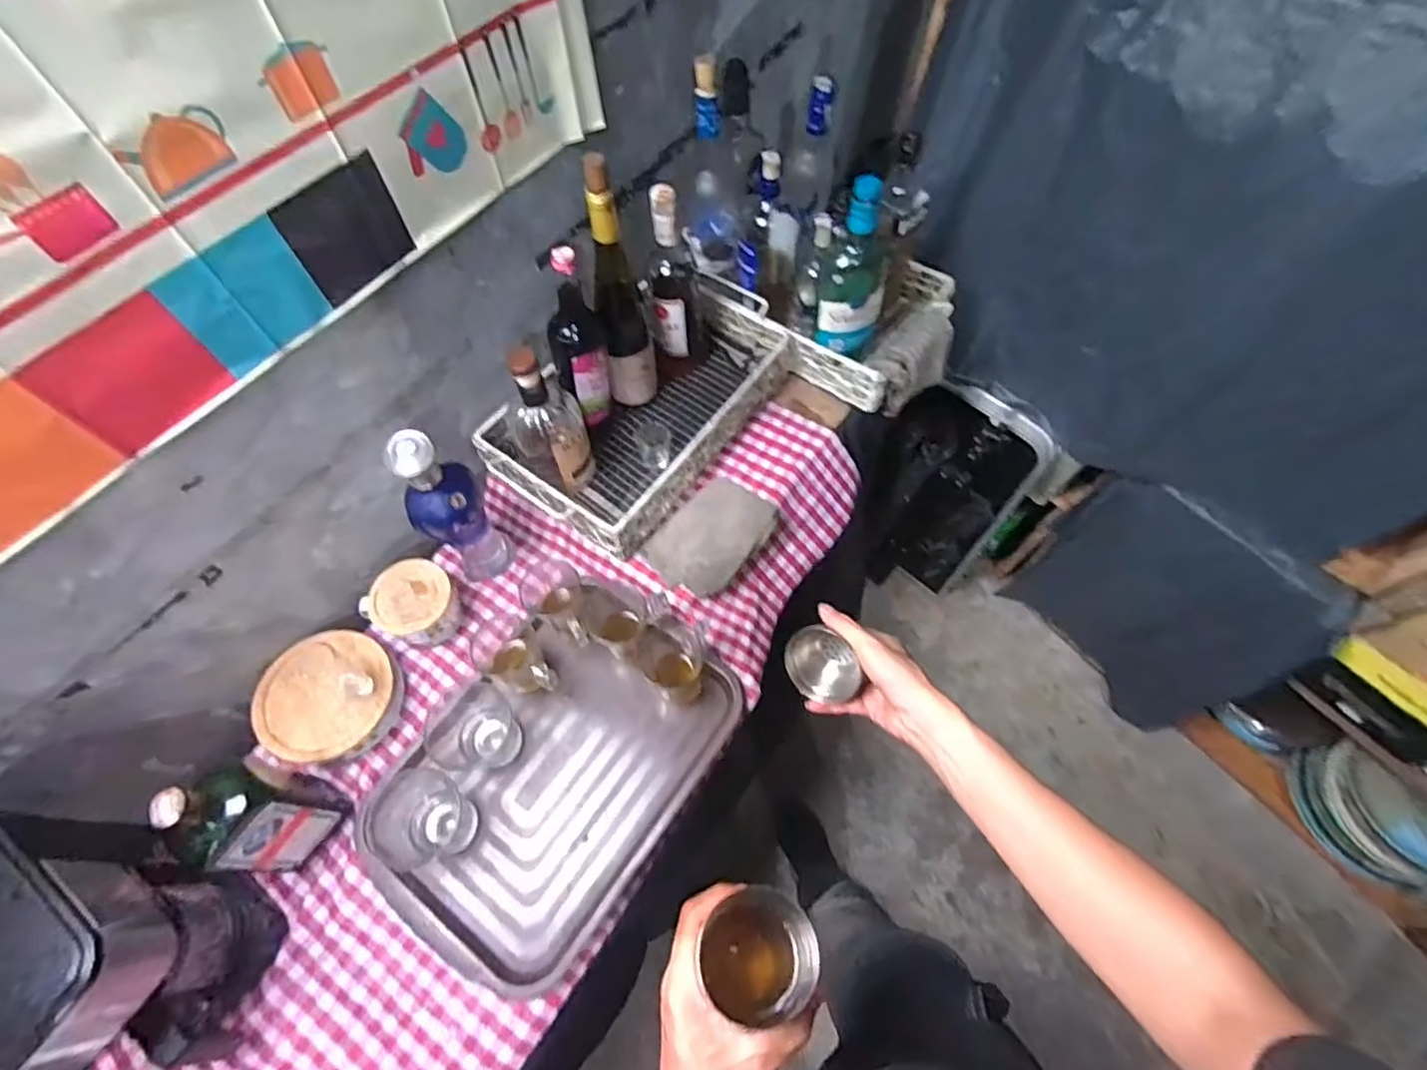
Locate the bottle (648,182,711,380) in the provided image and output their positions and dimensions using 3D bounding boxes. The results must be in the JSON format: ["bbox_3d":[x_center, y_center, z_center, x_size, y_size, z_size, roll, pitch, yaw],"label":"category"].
[{"bbox_3d":[-0.051,-0.341,0.880,0.078,0.270,0.071,-4,62,-2],"label":"bottle"}]

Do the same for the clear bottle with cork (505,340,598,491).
[{"bbox_3d":[-0.212,-0.142,0.809,0.092,0.228,0.102,-18,64,-9],"label":"clear bottle with cork"}]

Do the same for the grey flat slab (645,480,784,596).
[{"bbox_3d":[-0.005,-0.002,0.843,0.114,0.029,0.168,36,68,18],"label":"grey flat slab"}]

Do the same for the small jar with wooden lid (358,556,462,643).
[{"bbox_3d":[-0.384,0.090,0.823,0.104,0.071,0.098,0,62,0],"label":"small jar with wooden lid"}]

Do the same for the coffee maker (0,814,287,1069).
[{"bbox_3d":[-0.560,0.378,0.579,0.226,0.251,0.154,29,66,15],"label":"coffee maker"}]

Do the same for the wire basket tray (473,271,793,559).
[{"bbox_3d":[-0.099,-0.192,0.919,0.256,0.088,0.442,33,67,16],"label":"wire basket tray"}]

